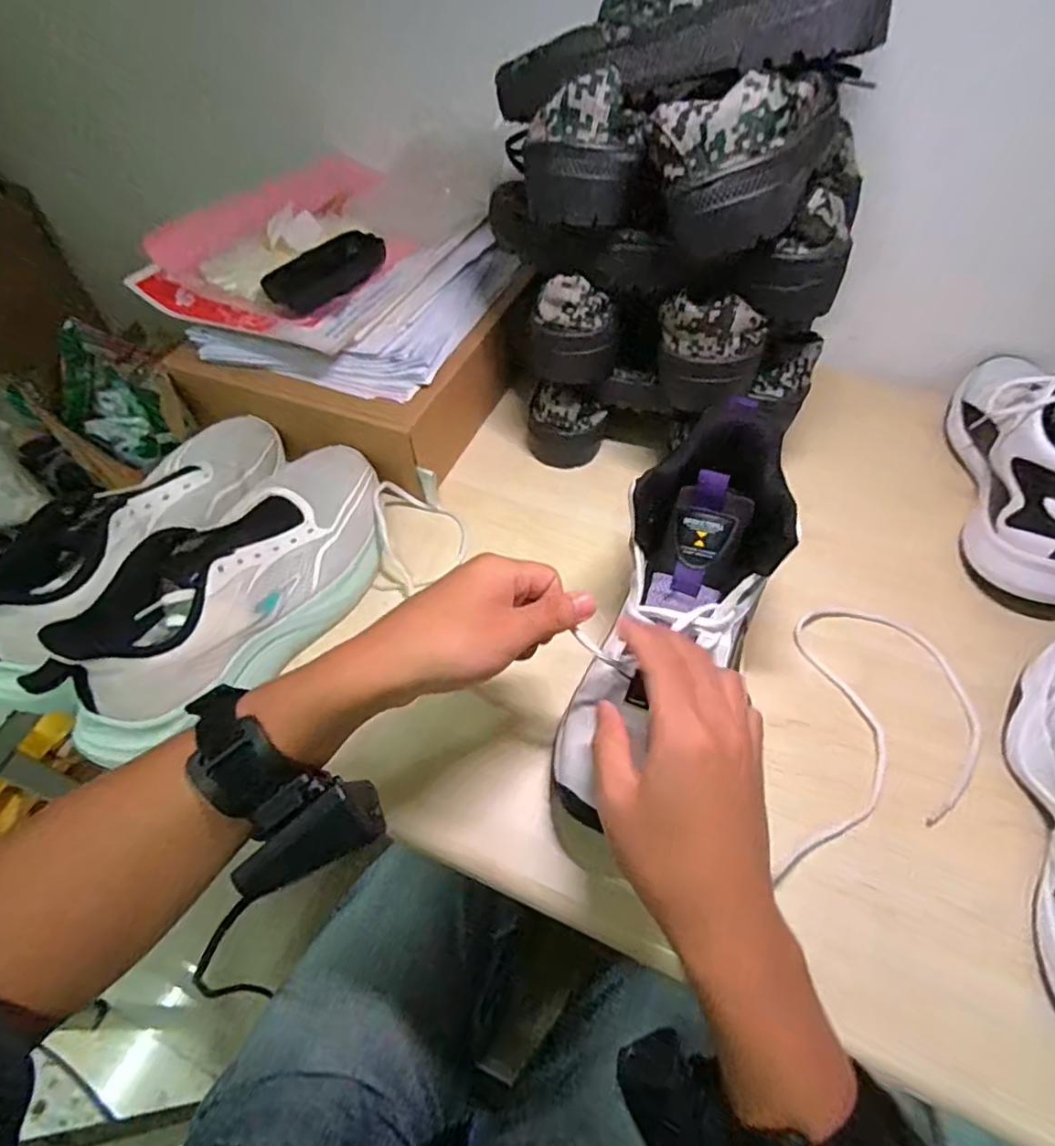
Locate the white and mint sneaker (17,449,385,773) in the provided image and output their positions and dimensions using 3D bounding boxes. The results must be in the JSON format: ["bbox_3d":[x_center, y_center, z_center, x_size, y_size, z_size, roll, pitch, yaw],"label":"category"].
[{"bbox_3d":[-0.196,0.002,0.429,0.098,0.093,0.273,18,56,15],"label":"white and mint sneaker"}]

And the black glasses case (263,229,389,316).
[{"bbox_3d":[-0.176,-0.268,0.537,0.037,0.031,0.110,30,60,22],"label":"black glasses case"}]

